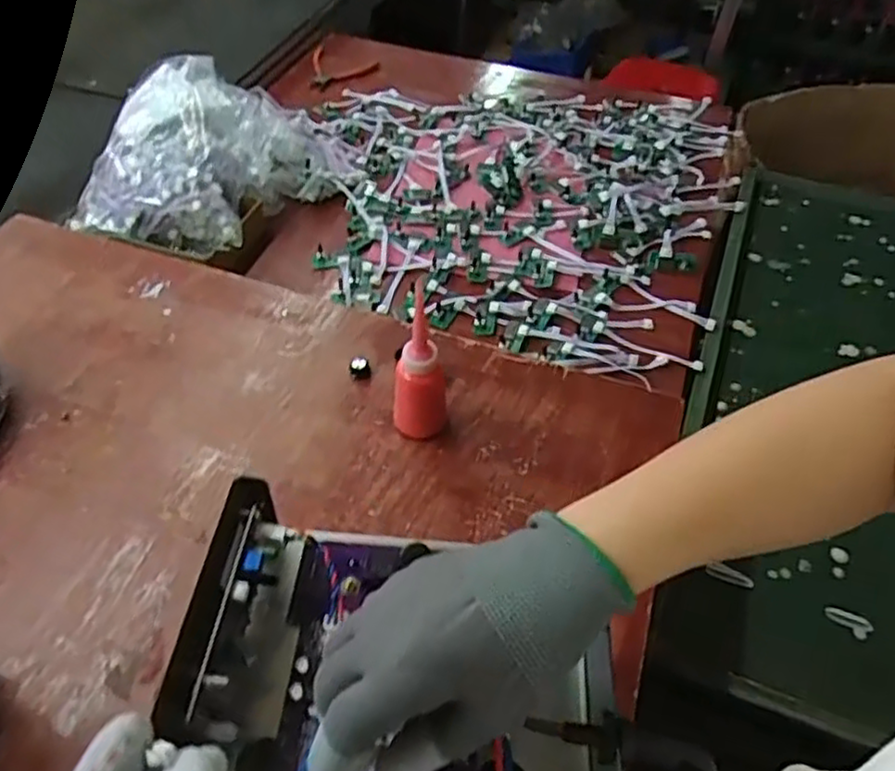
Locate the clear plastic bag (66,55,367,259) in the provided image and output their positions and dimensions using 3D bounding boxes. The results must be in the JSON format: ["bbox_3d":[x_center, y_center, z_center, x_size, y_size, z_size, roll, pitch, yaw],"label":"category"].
[{"bbox_3d":[-0.313,-0.327,0.964,0.296,0.139,0.340,12,51,9],"label":"clear plastic bag"}]

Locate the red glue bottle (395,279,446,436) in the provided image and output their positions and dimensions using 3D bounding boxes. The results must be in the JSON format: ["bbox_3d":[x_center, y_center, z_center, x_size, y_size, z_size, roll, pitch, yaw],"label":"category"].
[{"bbox_3d":[-0.026,-0.011,0.598,0.047,0.157,0.038,-7,51,-7],"label":"red glue bottle"}]

